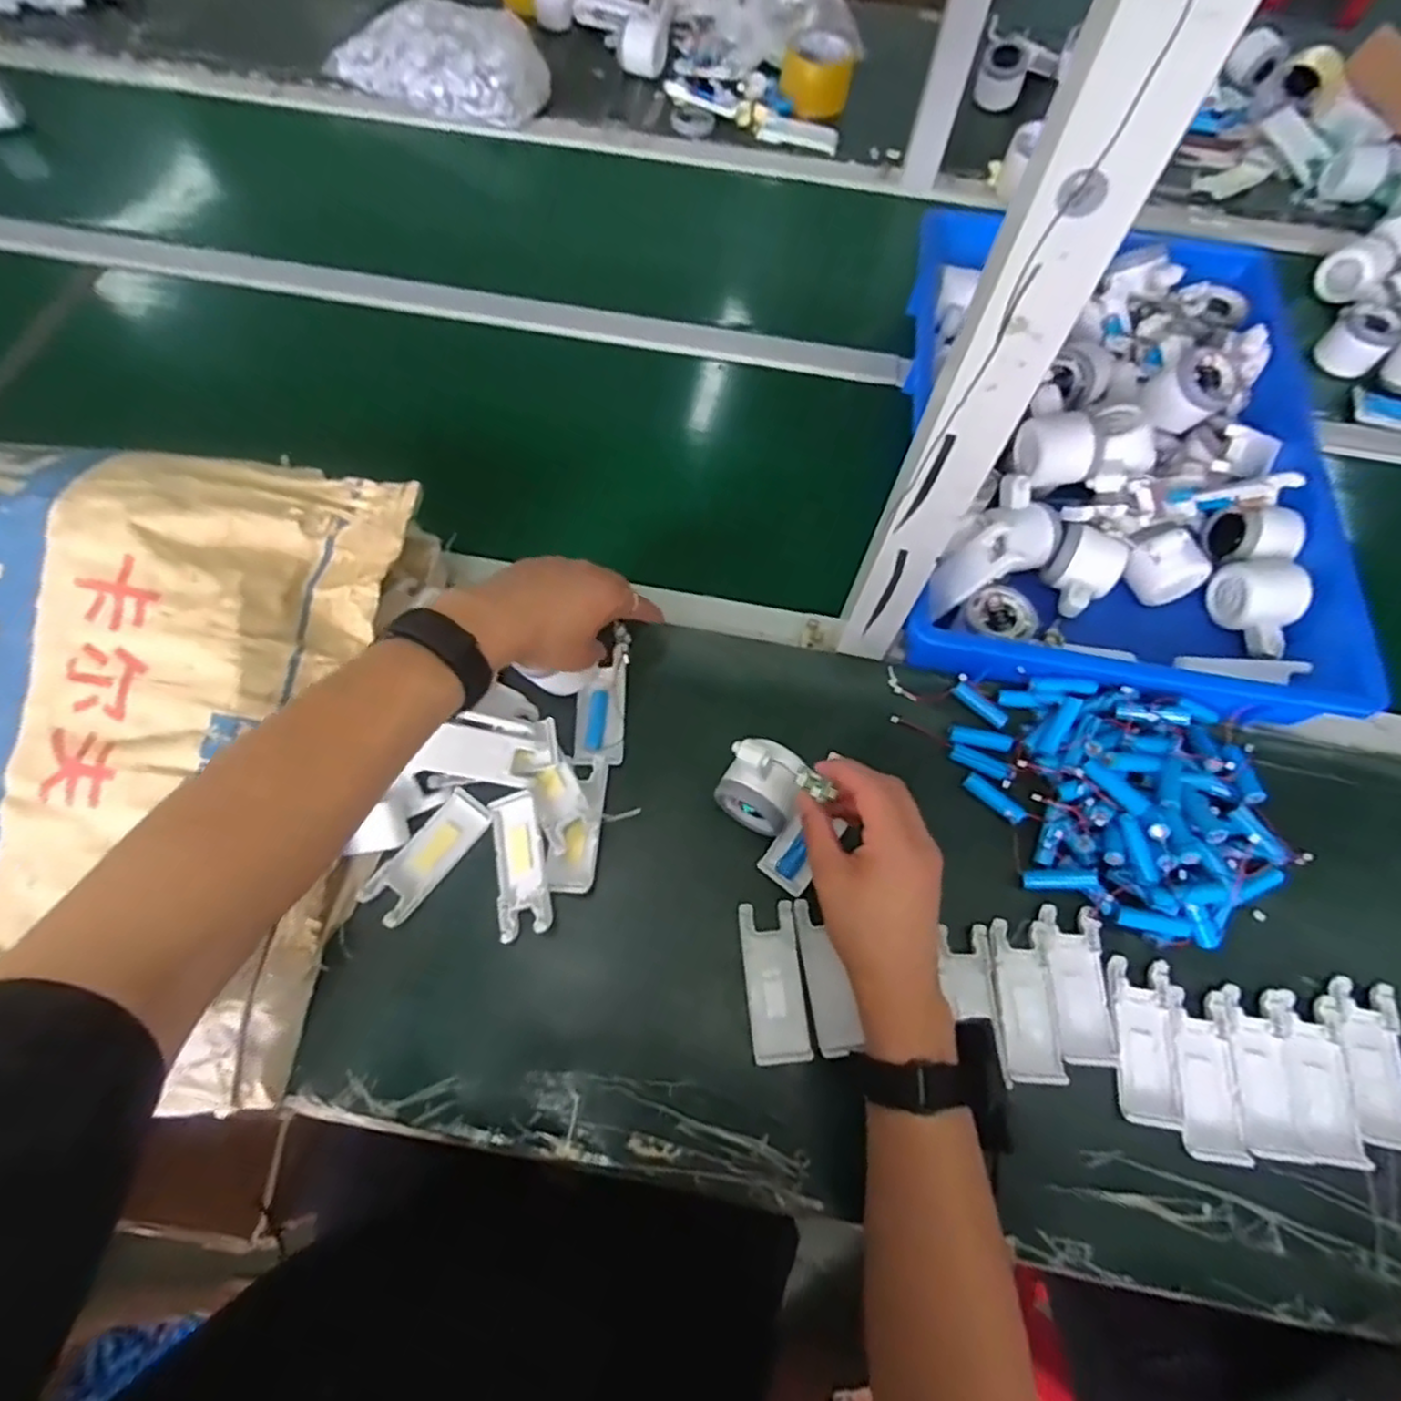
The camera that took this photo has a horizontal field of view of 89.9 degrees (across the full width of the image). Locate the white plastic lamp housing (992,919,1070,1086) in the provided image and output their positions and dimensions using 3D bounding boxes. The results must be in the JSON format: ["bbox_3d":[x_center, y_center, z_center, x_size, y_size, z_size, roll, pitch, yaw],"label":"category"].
[{"bbox_3d":[0.235,0.214,0.502,0.043,0.006,0.104,5,66,0],"label":"white plastic lamp housing"}]

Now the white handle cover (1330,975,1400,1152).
[{"bbox_3d":[0.476,0.254,0.493,0.040,0.011,0.106,9,66,2],"label":"white handle cover"}]

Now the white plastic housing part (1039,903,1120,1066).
[{"bbox_3d":[0.276,0.205,0.510,0.039,0.006,0.104,4,66,0],"label":"white plastic housing part"}]

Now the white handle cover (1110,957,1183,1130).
[{"bbox_3d":[0.315,0.240,0.495,0.042,0.010,0.106,8,66,1],"label":"white handle cover"}]

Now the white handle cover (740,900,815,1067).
[{"bbox_3d":[0.052,0.197,0.494,0.039,0.006,0.104,-4,66,-4],"label":"white handle cover"}]

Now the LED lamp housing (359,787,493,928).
[{"bbox_3d":[-0.204,0.117,0.529,0.038,0.012,0.103,35,69,13],"label":"LED lamp housing"}]

